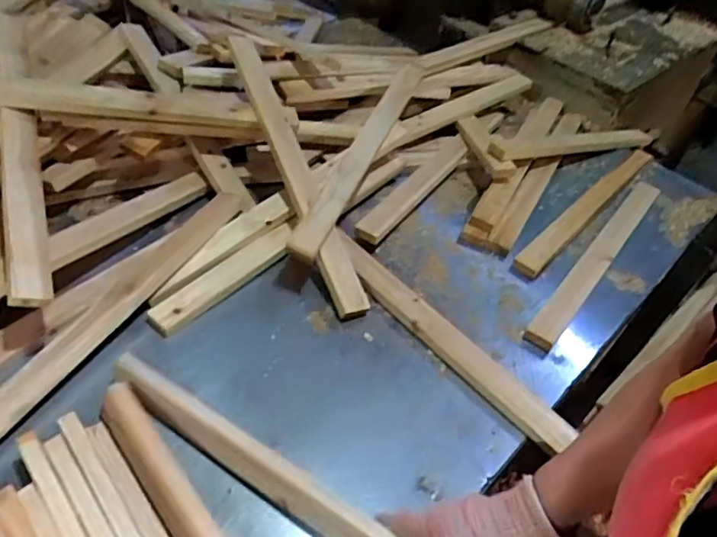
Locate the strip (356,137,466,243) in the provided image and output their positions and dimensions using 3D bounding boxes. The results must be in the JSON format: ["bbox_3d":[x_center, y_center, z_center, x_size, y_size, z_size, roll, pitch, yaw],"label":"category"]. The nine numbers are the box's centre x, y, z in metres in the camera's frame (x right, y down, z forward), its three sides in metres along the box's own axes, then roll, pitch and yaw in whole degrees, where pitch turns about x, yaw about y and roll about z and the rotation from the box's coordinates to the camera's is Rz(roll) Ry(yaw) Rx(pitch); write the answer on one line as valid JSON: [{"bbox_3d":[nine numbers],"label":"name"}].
[{"bbox_3d":[0.099,-0.141,0.963,0.048,0.024,0.356,28,47,19],"label":"strip"}]

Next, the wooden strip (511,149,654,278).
[{"bbox_3d":[0.412,-0.116,0.986,0.038,0.013,0.504,35,50,25],"label":"wooden strip"}]

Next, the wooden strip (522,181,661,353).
[{"bbox_3d":[0.398,-0.035,0.905,0.040,0.019,0.518,32,49,23],"label":"wooden strip"}]

